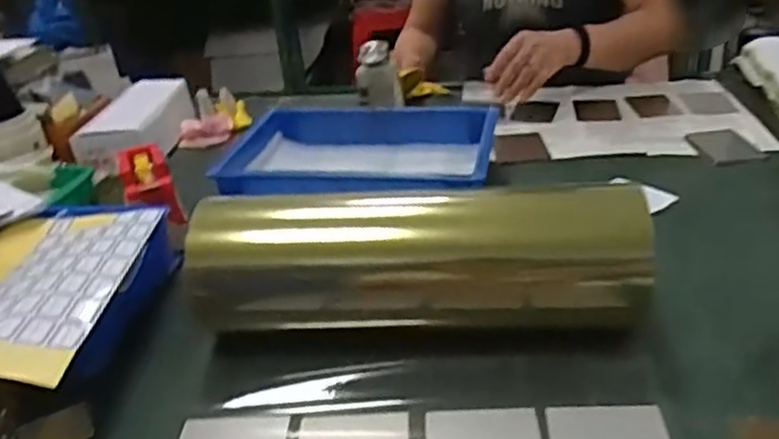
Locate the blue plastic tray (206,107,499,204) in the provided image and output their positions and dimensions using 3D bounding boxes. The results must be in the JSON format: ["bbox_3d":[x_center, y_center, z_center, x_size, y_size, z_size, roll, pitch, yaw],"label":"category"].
[{"bbox_3d":[-0.031,-0.069,0.868,0.303,0.056,0.207,0,29,10],"label":"blue plastic tray"}]

